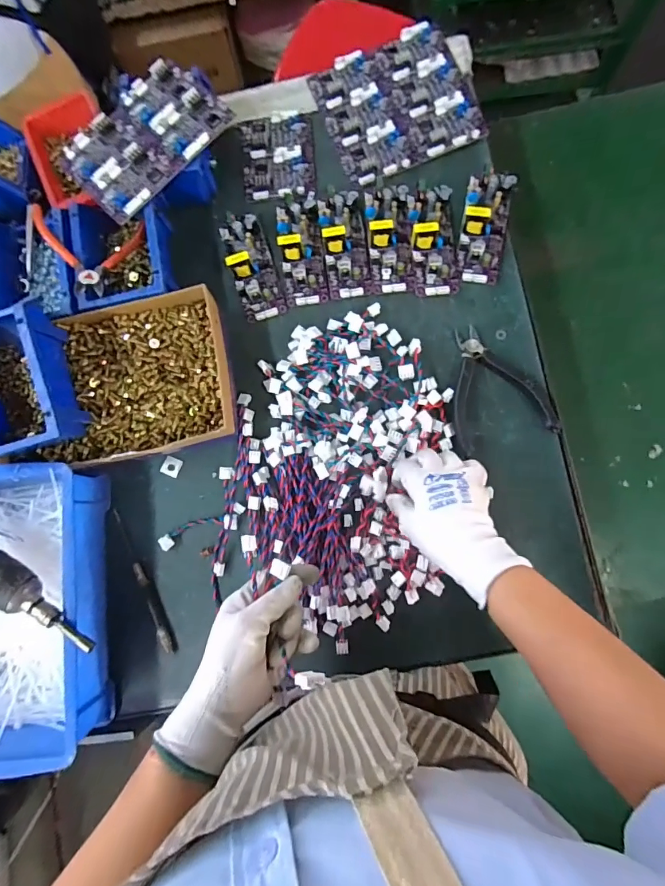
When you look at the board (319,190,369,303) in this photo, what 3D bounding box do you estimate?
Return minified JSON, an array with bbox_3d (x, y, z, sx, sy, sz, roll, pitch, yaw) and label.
[{"bbox_3d":[0.013,-0.251,0.528,0.051,0.030,0.135,-7,81,2],"label":"board"}]

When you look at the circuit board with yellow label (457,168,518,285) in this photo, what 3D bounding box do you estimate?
[{"bbox_3d":[0.185,-0.261,0.519,0.055,0.032,0.129,12,82,5],"label":"circuit board with yellow label"}]

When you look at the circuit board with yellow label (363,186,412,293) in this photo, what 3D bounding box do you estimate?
[{"bbox_3d":[0.068,-0.251,0.526,0.054,0.025,0.126,-1,82,3],"label":"circuit board with yellow label"}]

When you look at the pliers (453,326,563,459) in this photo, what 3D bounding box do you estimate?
[{"bbox_3d":[0.183,-0.069,0.505,0.110,0.020,0.146,-18,81,0],"label":"pliers"}]

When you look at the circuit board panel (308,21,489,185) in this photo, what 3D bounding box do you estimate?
[{"bbox_3d":[0.083,-0.446,0.565,0.183,0.012,0.183,-20,81,0],"label":"circuit board panel"}]

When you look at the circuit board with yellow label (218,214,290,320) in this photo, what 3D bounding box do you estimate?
[{"bbox_3d":[-0.102,-0.224,0.535,0.051,0.032,0.135,-18,81,0],"label":"circuit board with yellow label"}]

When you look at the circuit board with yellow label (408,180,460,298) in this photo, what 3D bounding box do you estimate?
[{"bbox_3d":[0.124,-0.251,0.519,0.055,0.025,0.136,-3,81,3],"label":"circuit board with yellow label"}]

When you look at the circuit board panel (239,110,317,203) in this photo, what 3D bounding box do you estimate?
[{"bbox_3d":[-0.071,-0.379,0.569,0.093,0.011,0.127,-6,81,2],"label":"circuit board panel"}]

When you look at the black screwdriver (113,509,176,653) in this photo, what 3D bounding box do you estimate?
[{"bbox_3d":[-0.219,0.159,0.504,0.015,0.009,0.173,-24,81,-1],"label":"black screwdriver"}]

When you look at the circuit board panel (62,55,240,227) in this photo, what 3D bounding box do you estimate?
[{"bbox_3d":[-0.219,-0.362,0.504,0.130,0.014,0.196,39,85,8],"label":"circuit board panel"}]

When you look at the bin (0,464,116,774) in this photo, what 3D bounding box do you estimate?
[{"bbox_3d":[-0.354,0.176,0.467,0.210,0.093,0.294,-8,81,2],"label":"bin"}]

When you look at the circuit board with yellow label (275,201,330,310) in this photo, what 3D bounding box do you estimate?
[{"bbox_3d":[-0.039,-0.238,0.532,0.054,0.029,0.125,-8,81,2],"label":"circuit board with yellow label"}]

